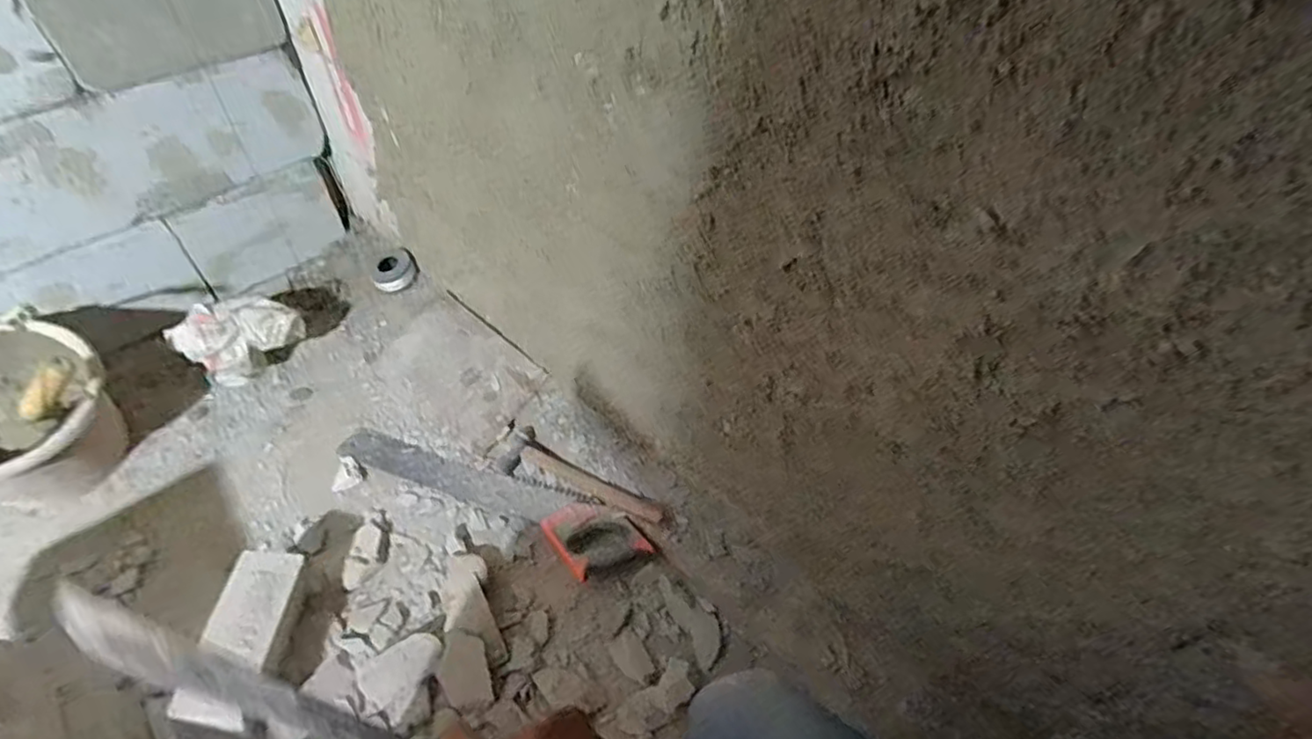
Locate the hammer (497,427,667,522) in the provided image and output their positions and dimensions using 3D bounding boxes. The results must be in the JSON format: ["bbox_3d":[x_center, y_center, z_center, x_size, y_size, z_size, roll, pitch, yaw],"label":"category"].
[{"bbox_3d":[-0.125,0.178,0.988,0.297,0.048,0.077,27,52,21],"label":"hammer"}]

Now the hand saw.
[{"bbox_3d":[-0.273,0.201,1.006,0.565,0.035,0.113,19,50,15],"label":"hand saw"}]

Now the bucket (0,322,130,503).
[{"bbox_3d":[-0.967,0.097,0.942,0.269,0.229,0.264,1,48,-1],"label":"bucket"}]

